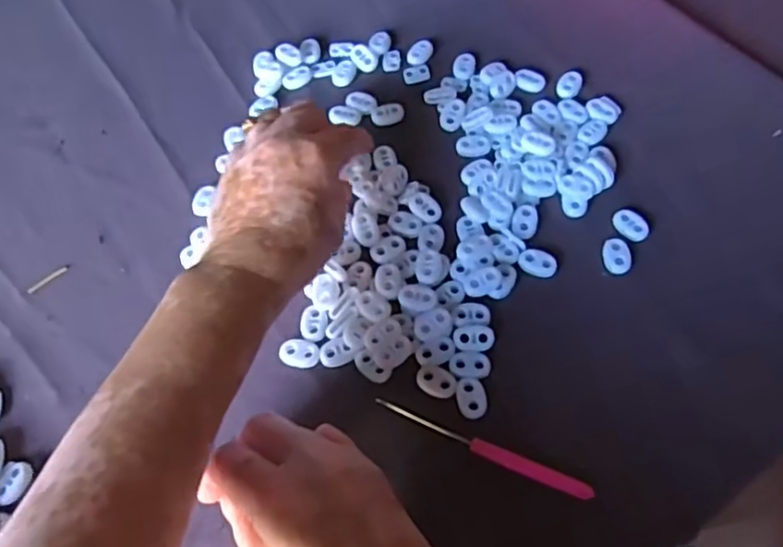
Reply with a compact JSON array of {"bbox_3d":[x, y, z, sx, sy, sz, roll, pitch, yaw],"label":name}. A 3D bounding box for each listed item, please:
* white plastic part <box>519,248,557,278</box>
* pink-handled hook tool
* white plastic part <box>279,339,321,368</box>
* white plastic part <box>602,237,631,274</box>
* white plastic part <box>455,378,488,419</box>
[{"bbox_3d":[0.086,-0.006,0.389,0.022,0.005,0.015,28,65,19],"label":"white plastic part"},{"bbox_3d":[0.045,0.089,0.337,0.115,0.004,0.009,21,63,15],"label":"pink-handled hook tool"},{"bbox_3d":[-0.052,0.045,0.371,0.023,0.005,0.015,7,60,8],"label":"white plastic part"},{"bbox_3d":[0.132,-0.011,0.387,0.014,0.006,0.023,-5,59,1],"label":"white plastic part"},{"bbox_3d":[0.043,0.066,0.350,0.015,0.004,0.022,-12,60,-3],"label":"white plastic part"}]

